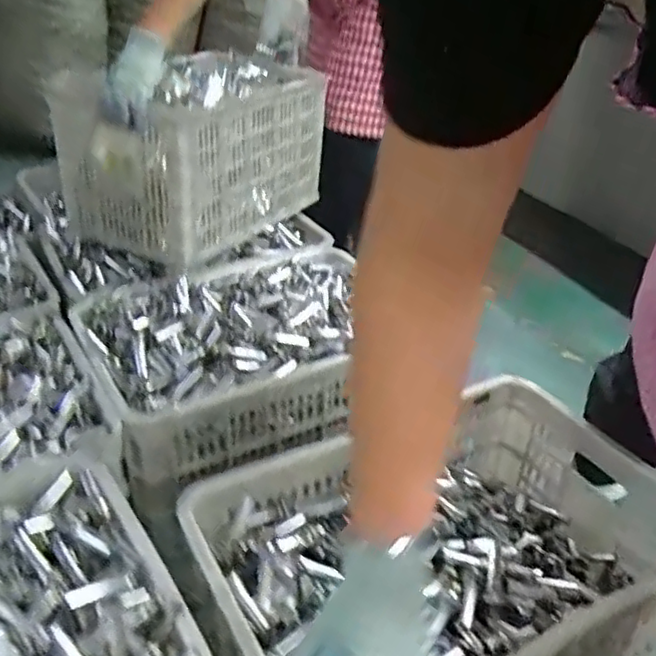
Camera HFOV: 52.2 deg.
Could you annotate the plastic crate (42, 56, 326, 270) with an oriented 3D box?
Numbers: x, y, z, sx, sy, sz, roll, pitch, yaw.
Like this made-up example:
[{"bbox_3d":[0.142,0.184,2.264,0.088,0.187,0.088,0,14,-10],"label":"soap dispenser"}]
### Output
[{"bbox_3d":[-0.243,-0.355,1.295,0.306,0.266,0.488,22,37,25],"label":"plastic crate"}]

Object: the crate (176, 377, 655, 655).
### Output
[{"bbox_3d":[0.138,0.309,0.819,0.551,0.264,0.355,-17,39,-29],"label":"crate"}]

